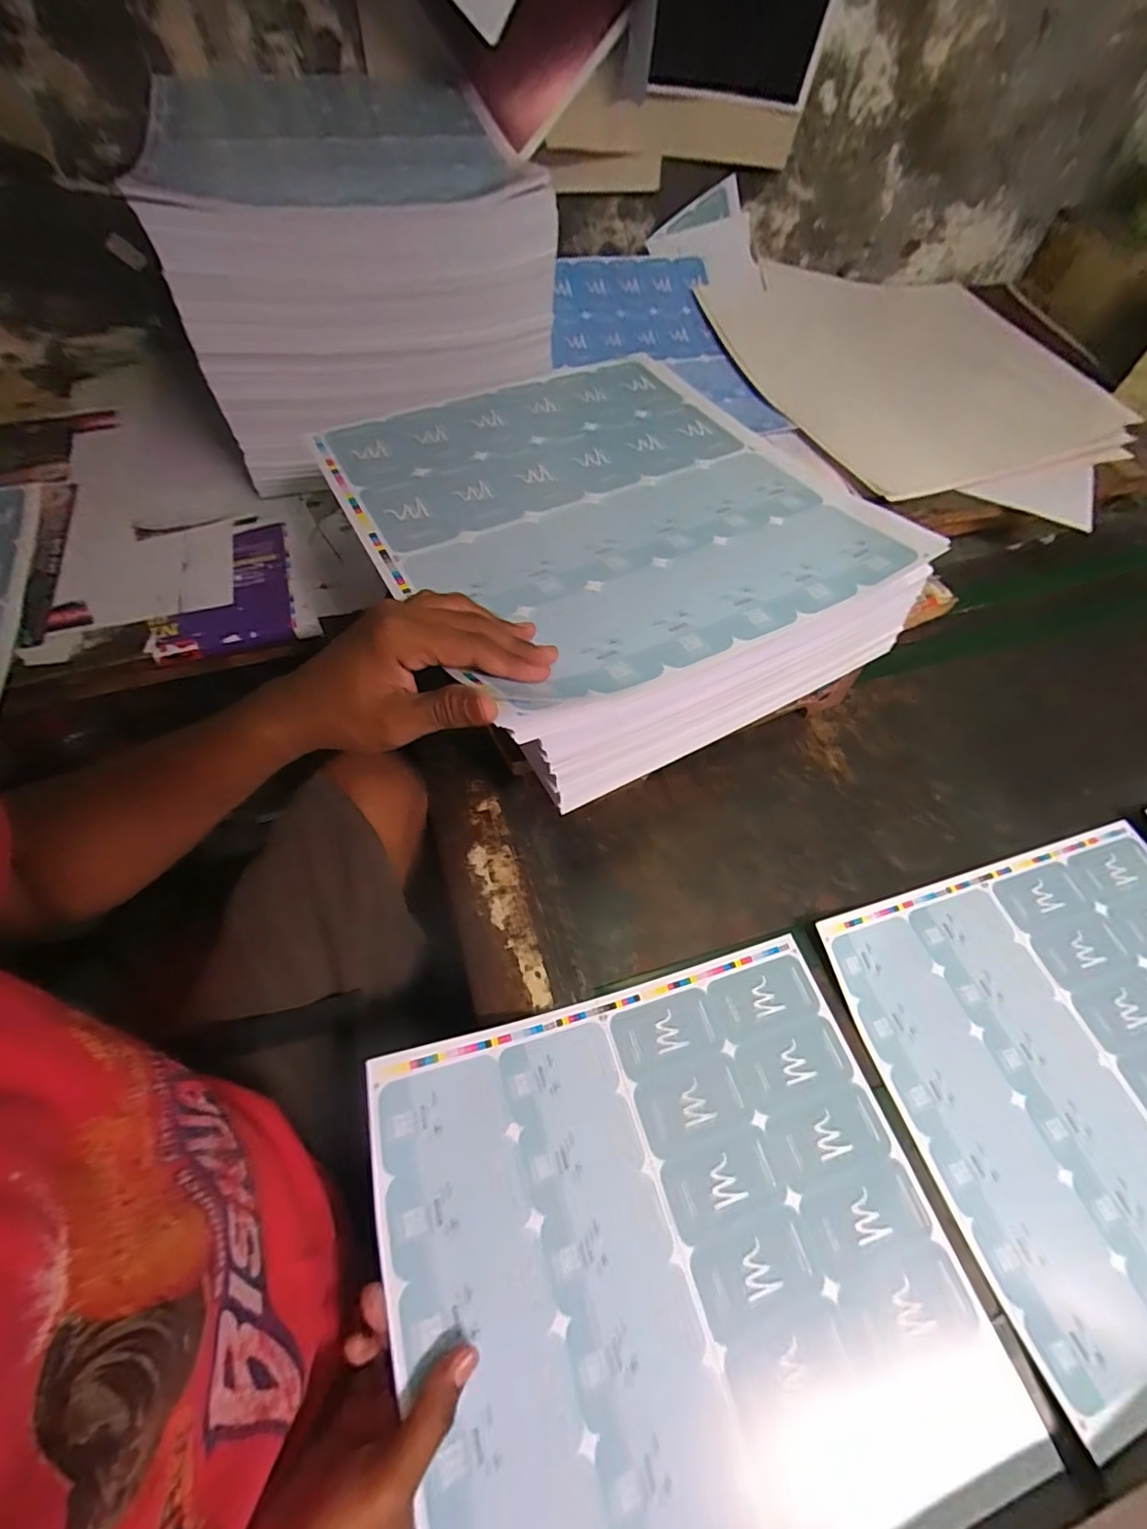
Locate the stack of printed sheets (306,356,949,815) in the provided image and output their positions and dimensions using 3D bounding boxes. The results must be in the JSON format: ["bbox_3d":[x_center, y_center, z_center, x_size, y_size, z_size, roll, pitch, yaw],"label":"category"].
[{"bbox_3d":[0.024,-0.194,0.515,0.369,0.139,0.381,-26,63,-17],"label":"stack of printed sheets"}]

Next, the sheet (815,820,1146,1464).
[{"bbox_3d":[0.459,0.255,0.502,0.380,0.009,0.355,-14,60,-11],"label":"sheet"}]

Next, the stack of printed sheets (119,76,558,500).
[{"bbox_3d":[-0.265,-0.588,0.708,0.360,0.253,0.428,-17,63,-12],"label":"stack of printed sheets"}]

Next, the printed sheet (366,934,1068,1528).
[{"bbox_3d":[0.085,0.331,0.395,0.375,0.098,0.361,-14,60,-11],"label":"printed sheet"}]

